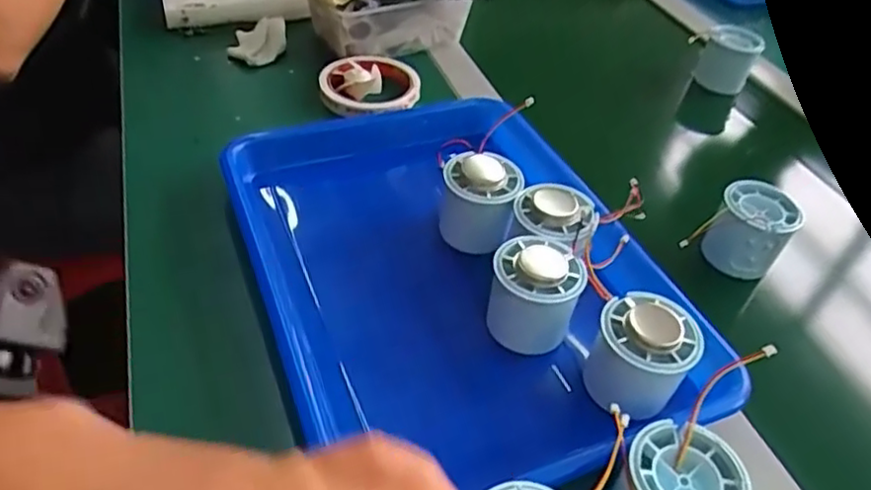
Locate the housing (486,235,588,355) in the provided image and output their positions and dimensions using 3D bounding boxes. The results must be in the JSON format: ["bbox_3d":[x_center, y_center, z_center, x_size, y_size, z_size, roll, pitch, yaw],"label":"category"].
[{"bbox_3d":[0.062,0.031,0.399,0.052,0.057,0.057,3,43,-3],"label":"housing"}]

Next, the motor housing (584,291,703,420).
[{"bbox_3d":[0.119,0.062,0.371,0.055,0.051,0.049,27,47,21],"label":"motor housing"}]

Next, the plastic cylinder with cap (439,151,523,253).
[{"bbox_3d":[0.031,-0.030,0.457,0.052,0.061,0.043,13,44,7],"label":"plastic cylinder with cap"}]

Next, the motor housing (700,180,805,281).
[{"bbox_3d":[0.232,-0.010,0.477,0.052,0.053,0.057,24,46,18],"label":"motor housing"}]

